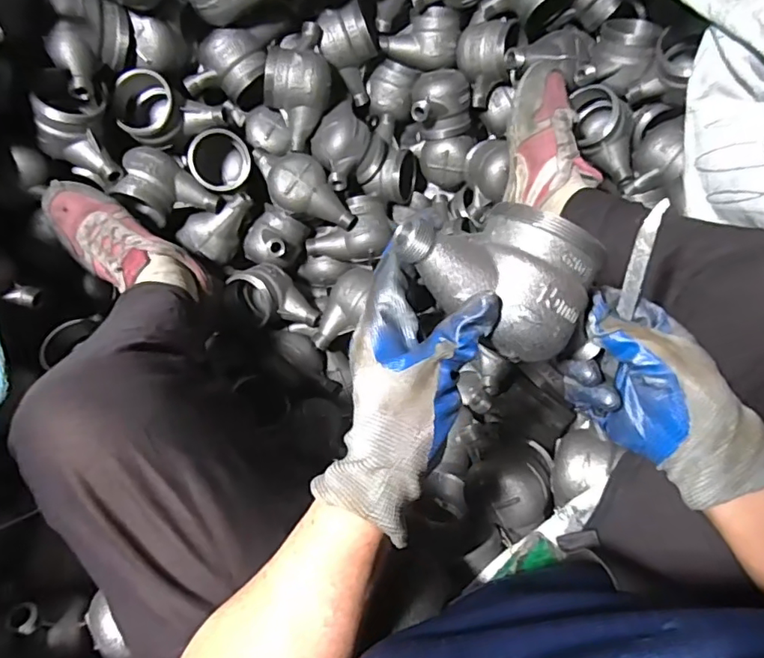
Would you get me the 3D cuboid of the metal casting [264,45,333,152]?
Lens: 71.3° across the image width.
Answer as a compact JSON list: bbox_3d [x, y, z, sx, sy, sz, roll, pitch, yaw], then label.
[{"bbox_3d":[-0.112,-0.312,0.720,0.082,0.079,0.103,2,78,1],"label":"metal casting"}]

